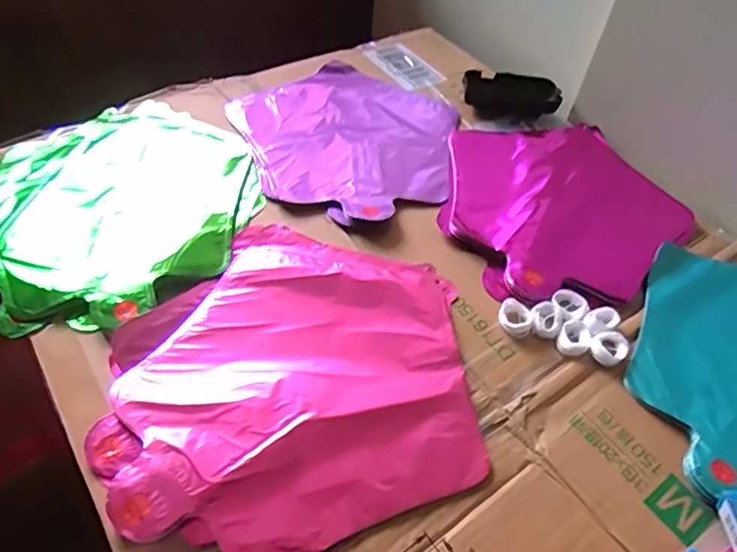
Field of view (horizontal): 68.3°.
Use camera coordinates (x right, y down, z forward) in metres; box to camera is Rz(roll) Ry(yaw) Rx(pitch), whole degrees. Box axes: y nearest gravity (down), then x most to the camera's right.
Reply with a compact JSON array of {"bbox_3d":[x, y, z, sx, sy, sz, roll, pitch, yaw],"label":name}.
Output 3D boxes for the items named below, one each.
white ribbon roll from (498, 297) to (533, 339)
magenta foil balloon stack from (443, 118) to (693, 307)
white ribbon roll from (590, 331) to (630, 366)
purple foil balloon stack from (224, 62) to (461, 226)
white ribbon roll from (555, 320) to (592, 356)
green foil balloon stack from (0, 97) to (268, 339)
[{"bbox_3d":[0.113,0.032,0.417,0.026,0.013,0.025,3,50,-4],"label":"white ribbon roll"},{"bbox_3d":[0.177,-0.076,0.518,0.232,0.012,0.228,-16,54,-19],"label":"magenta foil balloon stack"},{"bbox_3d":[0.182,0.054,0.410,0.029,0.008,0.024,-31,60,-28],"label":"white ribbon roll"},{"bbox_3d":[-0.011,-0.149,0.559,0.232,0.014,0.235,-28,58,-26],"label":"purple foil balloon stack"},{"bbox_3d":[0.157,0.048,0.415,0.022,0.008,0.030,29,53,17],"label":"white ribbon roll"},{"bbox_3d":[-0.219,-0.066,0.477,0.233,0.025,0.253,-31,60,-28],"label":"green foil balloon stack"}]

